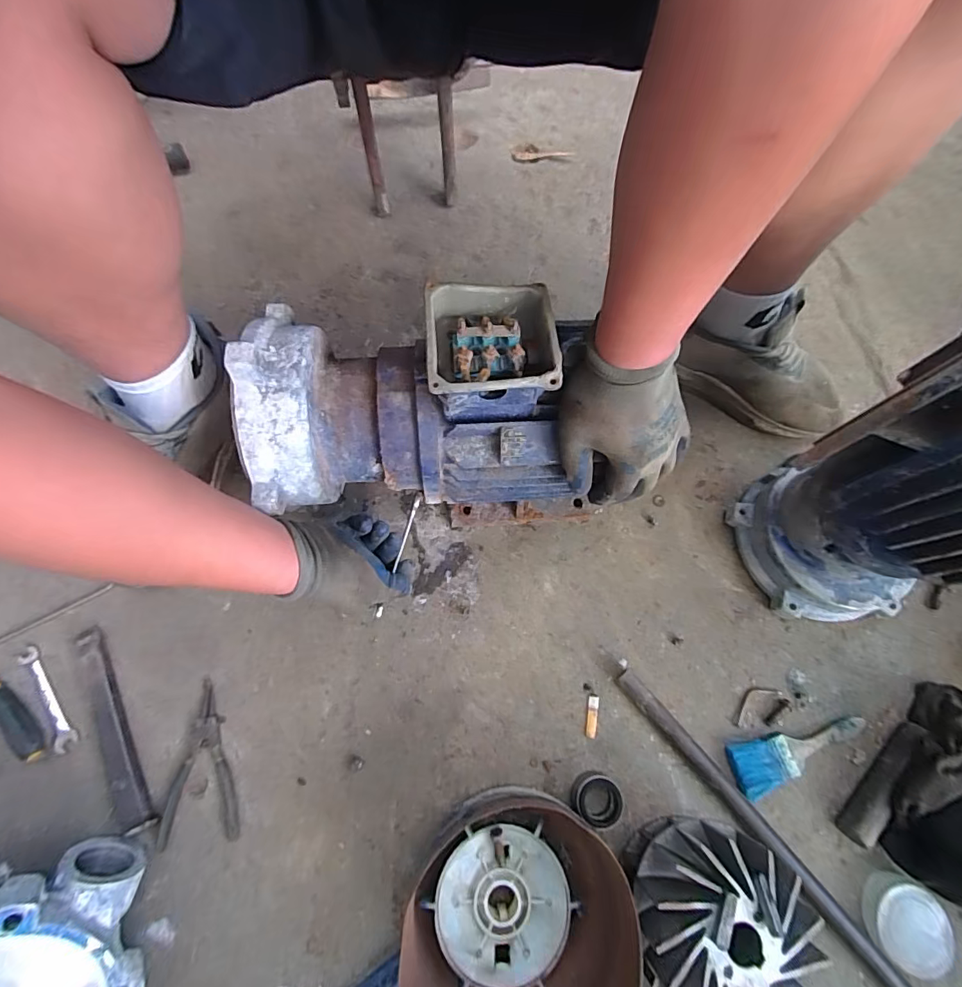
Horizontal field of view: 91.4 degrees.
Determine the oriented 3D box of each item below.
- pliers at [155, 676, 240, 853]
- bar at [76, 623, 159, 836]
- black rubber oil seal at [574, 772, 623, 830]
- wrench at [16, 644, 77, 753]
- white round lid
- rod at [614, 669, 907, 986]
[{"bbox_3d":[-0.285,0.272,0.482,0.074,0.009,0.148,-6,71,-5],"label":"pliers"},{"bbox_3d":[-0.381,0.240,0.480,0.034,0.014,0.205,-26,74,-11],"label":"bar"},{"bbox_3d":[0.119,0.308,0.468,0.046,0.026,0.046,1,71,-2],"label":"black rubber oil seal"},{"bbox_3d":[-0.459,0.216,0.497,0.021,0.007,0.118,-34,76,-13],"label":"wrench"},{"bbox_3d":[0.410,0.415,0.451,0.078,0.025,0.068,36,73,10],"label":"white round lid"},{"bbox_3d":[0.277,0.335,0.473,0.020,0.019,0.375,-39,77,-14],"label":"rod"}]

